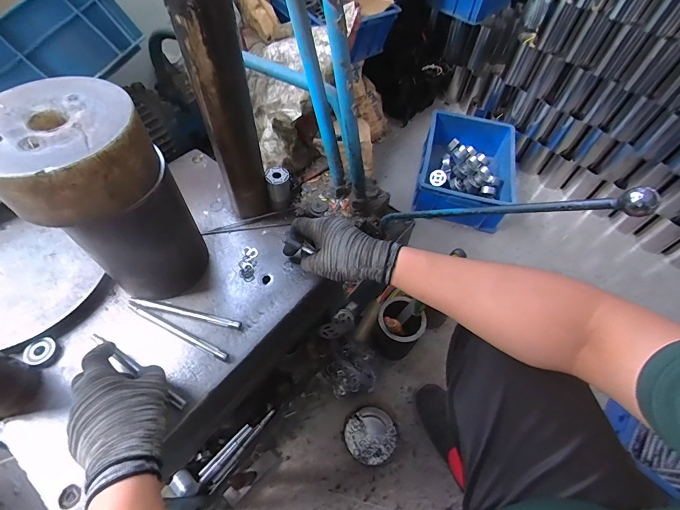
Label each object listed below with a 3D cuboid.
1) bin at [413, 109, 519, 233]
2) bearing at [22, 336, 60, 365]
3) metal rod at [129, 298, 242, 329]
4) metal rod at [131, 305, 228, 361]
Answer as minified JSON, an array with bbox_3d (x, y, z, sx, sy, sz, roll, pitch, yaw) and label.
[{"bbox_3d":[0.438,-0.293,1.215,0.317,0.132,0.437,16,57,8],"label":"bin"},{"bbox_3d":[-0.385,0.124,0.451,0.036,0.013,0.034,1,57,-2],"label":"bearing"},{"bbox_3d":[-0.215,0.081,0.487,0.161,0.010,0.012,12,57,5],"label":"metal rod"},{"bbox_3d":[-0.221,0.105,0.475,0.161,0.011,0.011,23,59,12],"label":"metal rod"}]

